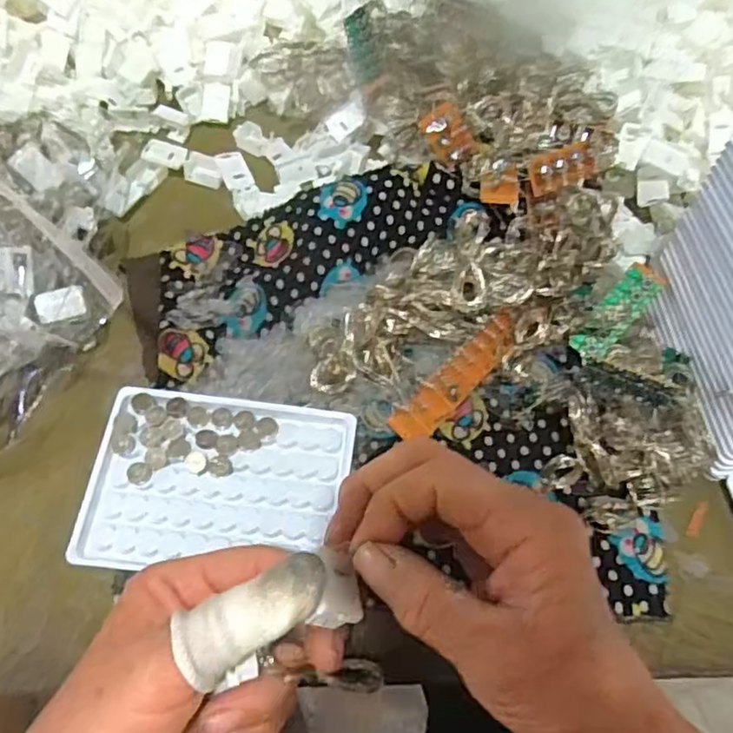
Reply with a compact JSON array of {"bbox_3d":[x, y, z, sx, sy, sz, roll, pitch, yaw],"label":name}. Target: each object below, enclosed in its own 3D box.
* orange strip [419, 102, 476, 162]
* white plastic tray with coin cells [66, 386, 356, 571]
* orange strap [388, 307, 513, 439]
[{"bbox_3d":[0.049,-0.143,0.392,0.023,0.007,0.037,-26,85,24],"label":"orange strip"},{"bbox_3d":[-0.076,0.058,0.329,0.127,0.008,0.092,6,60,3],"label":"white plastic tray with coin cells"},{"bbox_3d":[0.052,0.004,0.359,0.096,0.007,0.022,-43,101,-20],"label":"orange strap"}]

